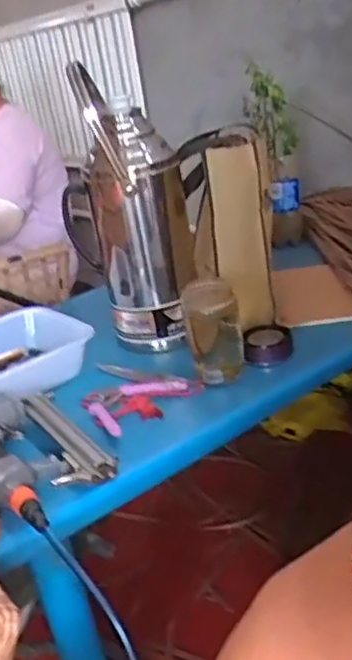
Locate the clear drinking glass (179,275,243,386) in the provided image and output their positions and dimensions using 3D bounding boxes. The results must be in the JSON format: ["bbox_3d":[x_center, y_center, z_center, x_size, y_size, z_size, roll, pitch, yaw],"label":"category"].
[{"bbox_3d":[0.053,0.000,0.913,0.078,0.128,0.084,-5,25,6],"label":"clear drinking glass"}]

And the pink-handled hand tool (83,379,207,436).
[{"bbox_3d":[-0.057,0.095,0.915,0.160,0.015,0.121,-26,31,-34],"label":"pink-handled hand tool"}]

